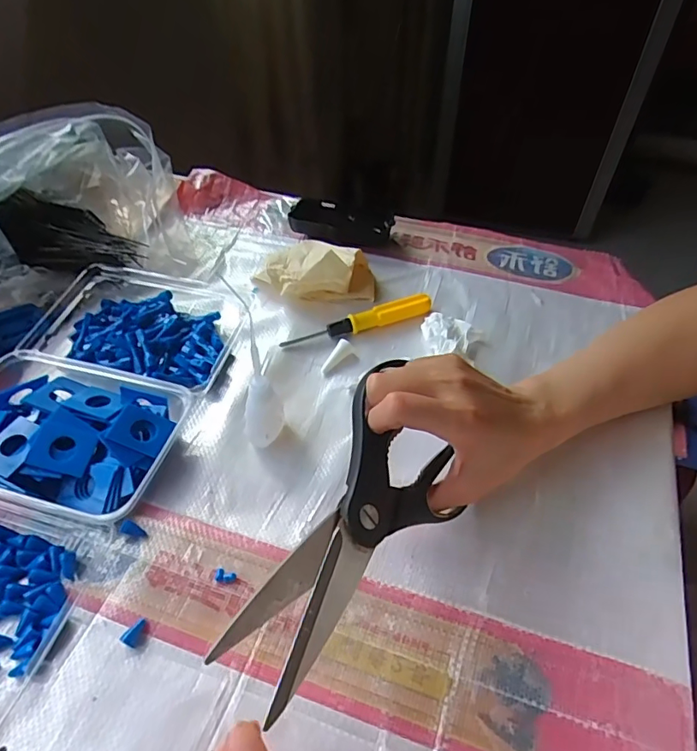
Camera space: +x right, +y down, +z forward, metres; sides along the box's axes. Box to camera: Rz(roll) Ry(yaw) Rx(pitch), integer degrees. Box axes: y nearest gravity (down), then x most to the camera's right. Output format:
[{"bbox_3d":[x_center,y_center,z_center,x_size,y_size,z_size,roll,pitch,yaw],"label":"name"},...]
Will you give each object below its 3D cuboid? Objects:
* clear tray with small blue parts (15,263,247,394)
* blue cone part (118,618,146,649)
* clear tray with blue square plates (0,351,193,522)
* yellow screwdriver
[{"bbox_3d":[-0.189,-0.048,0.457,0.177,0.034,0.122,12,51,10],"label":"clear tray with small blue parts"},{"bbox_3d":[-0.129,0.155,0.309,0.010,0.006,0.016,15,52,13],"label":"blue cone part"},{"bbox_3d":[-0.209,0.045,0.377,0.158,0.035,0.109,12,51,10],"label":"clear tray with blue square plates"},{"bbox_3d":[0.009,-0.049,0.465,0.141,0.018,0.014,-17,52,-13],"label":"yellow screwdriver"}]

